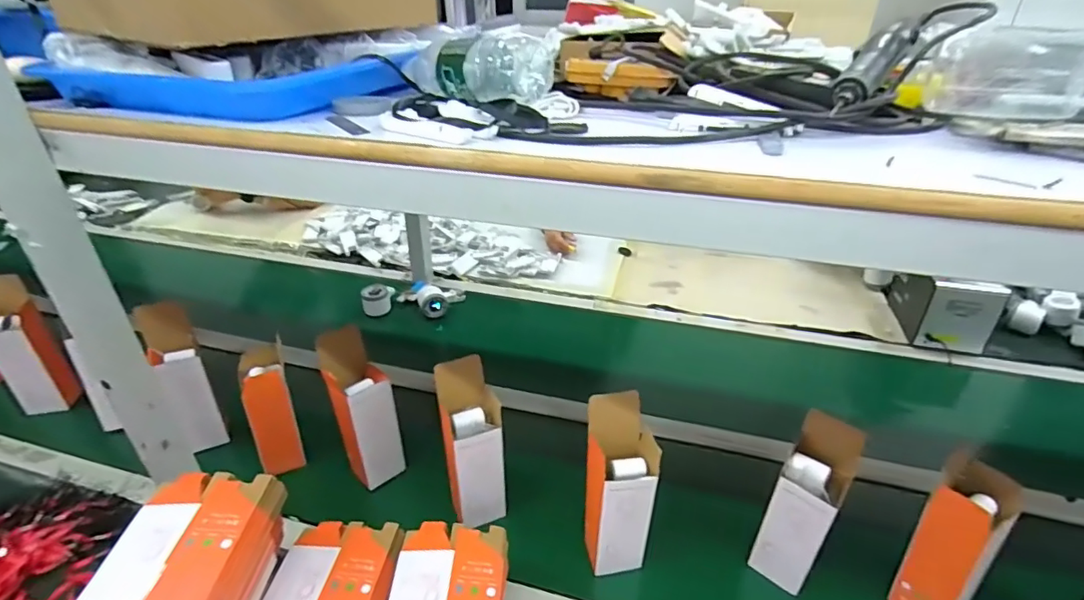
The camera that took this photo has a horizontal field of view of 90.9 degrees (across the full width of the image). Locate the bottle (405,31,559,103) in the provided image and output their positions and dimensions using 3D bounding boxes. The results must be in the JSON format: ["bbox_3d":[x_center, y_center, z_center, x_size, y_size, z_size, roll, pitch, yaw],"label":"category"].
[{"bbox_3d":[-0.065,-0.237,0.543,0.161,0.058,0.053,26,41,37],"label":"bottle"}]

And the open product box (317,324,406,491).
[{"bbox_3d":[-0.251,0.158,0.763,0.076,0.241,0.053,-20,16,-27],"label":"open product box"}]

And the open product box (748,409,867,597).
[{"bbox_3d":[0.313,0.239,0.629,0.069,0.208,0.088,26,41,37],"label":"open product box"}]

